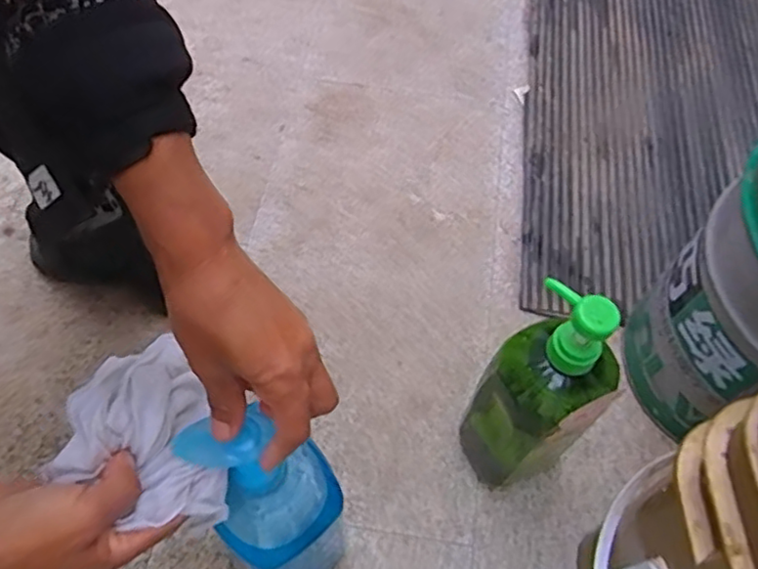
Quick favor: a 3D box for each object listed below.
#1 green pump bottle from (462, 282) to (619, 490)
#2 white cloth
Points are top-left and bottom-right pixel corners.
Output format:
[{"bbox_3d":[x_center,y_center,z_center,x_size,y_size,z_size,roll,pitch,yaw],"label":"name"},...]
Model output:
[{"bbox_3d":[0.130,0.097,0.533,0.085,0.282,0.074,36,64,17],"label":"green pump bottle"},{"bbox_3d":[-0.138,0.085,0.365,0.088,0.043,0.112,-21,63,-15],"label":"white cloth"}]

